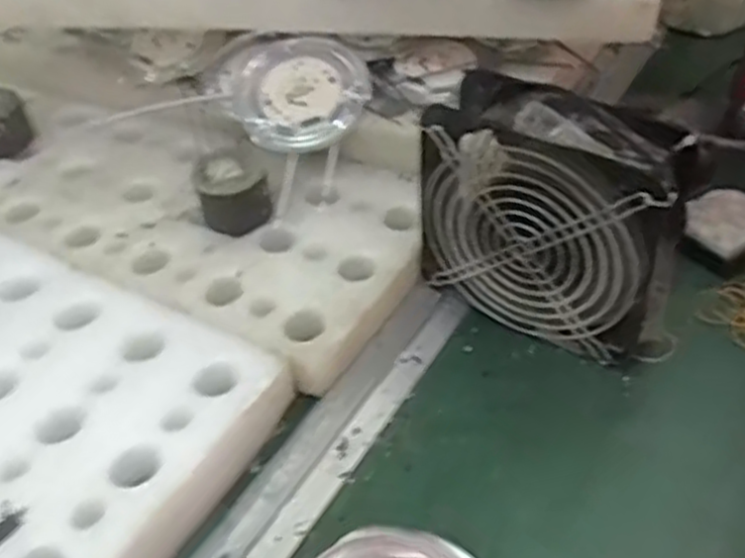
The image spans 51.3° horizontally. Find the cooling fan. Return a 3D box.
[{"bbox_3d":[0.107,-0.038,0.472,0.156,0.148,0.058,22,50,29],"label":"cooling fan"}]

